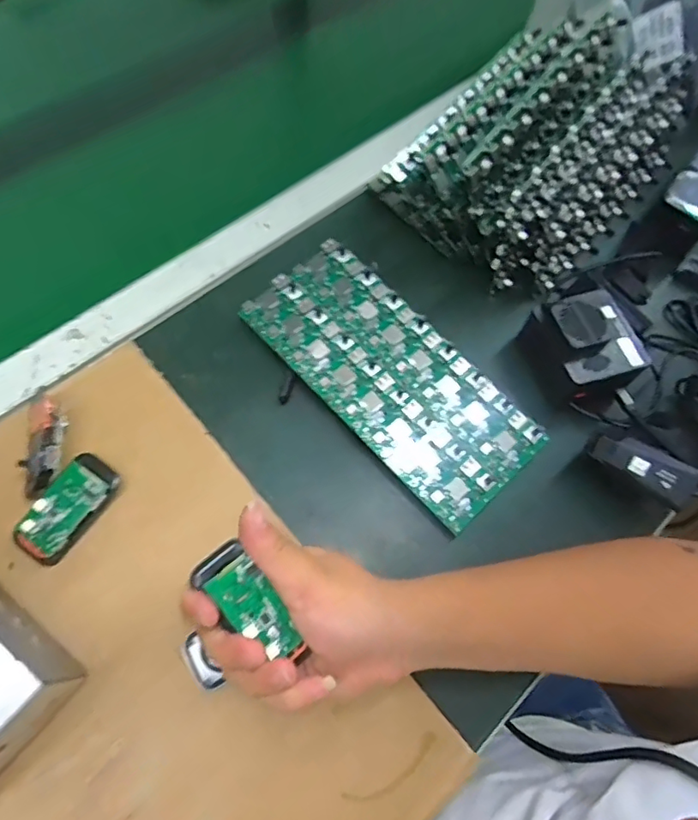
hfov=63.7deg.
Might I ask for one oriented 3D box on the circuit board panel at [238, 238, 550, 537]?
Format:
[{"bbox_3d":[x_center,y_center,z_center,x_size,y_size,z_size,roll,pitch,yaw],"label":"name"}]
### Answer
[{"bbox_3d":[0.032,-0.029,0.449,0.107,0.011,0.245,-41,77,-16],"label":"circuit board panel"}]

